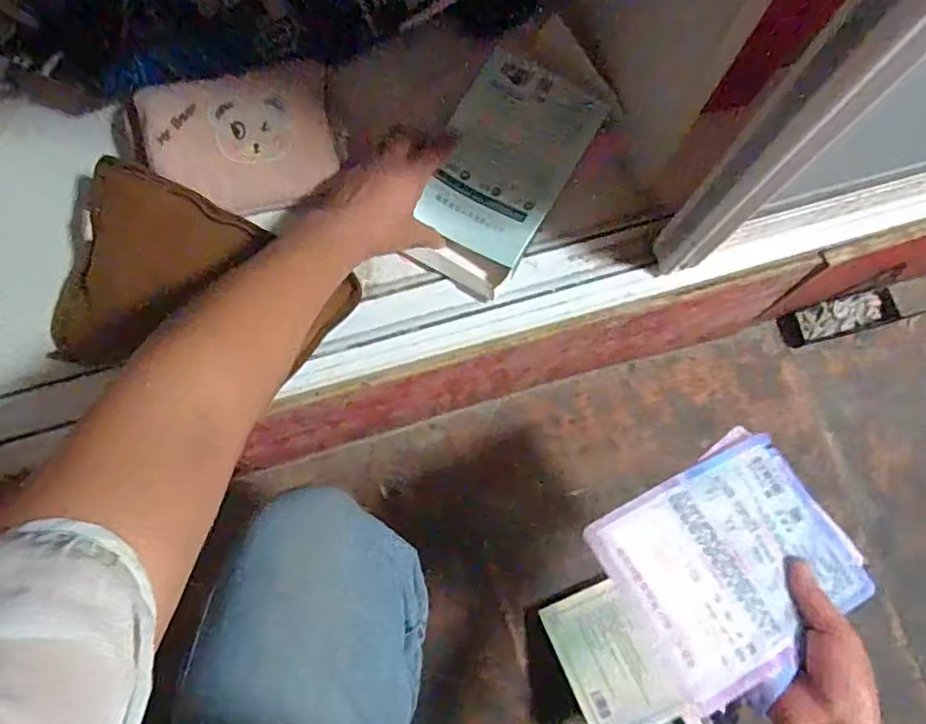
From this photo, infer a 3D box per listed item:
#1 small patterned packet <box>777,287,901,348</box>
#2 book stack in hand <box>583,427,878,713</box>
[{"bbox_3d":[0.486,-0.058,0.766,0.152,0.028,0.044,-14,77,-4],"label":"small patterned packet"},{"bbox_3d":[0.196,0.138,0.426,0.178,0.019,0.139,-26,66,-20],"label":"book stack in hand"}]

